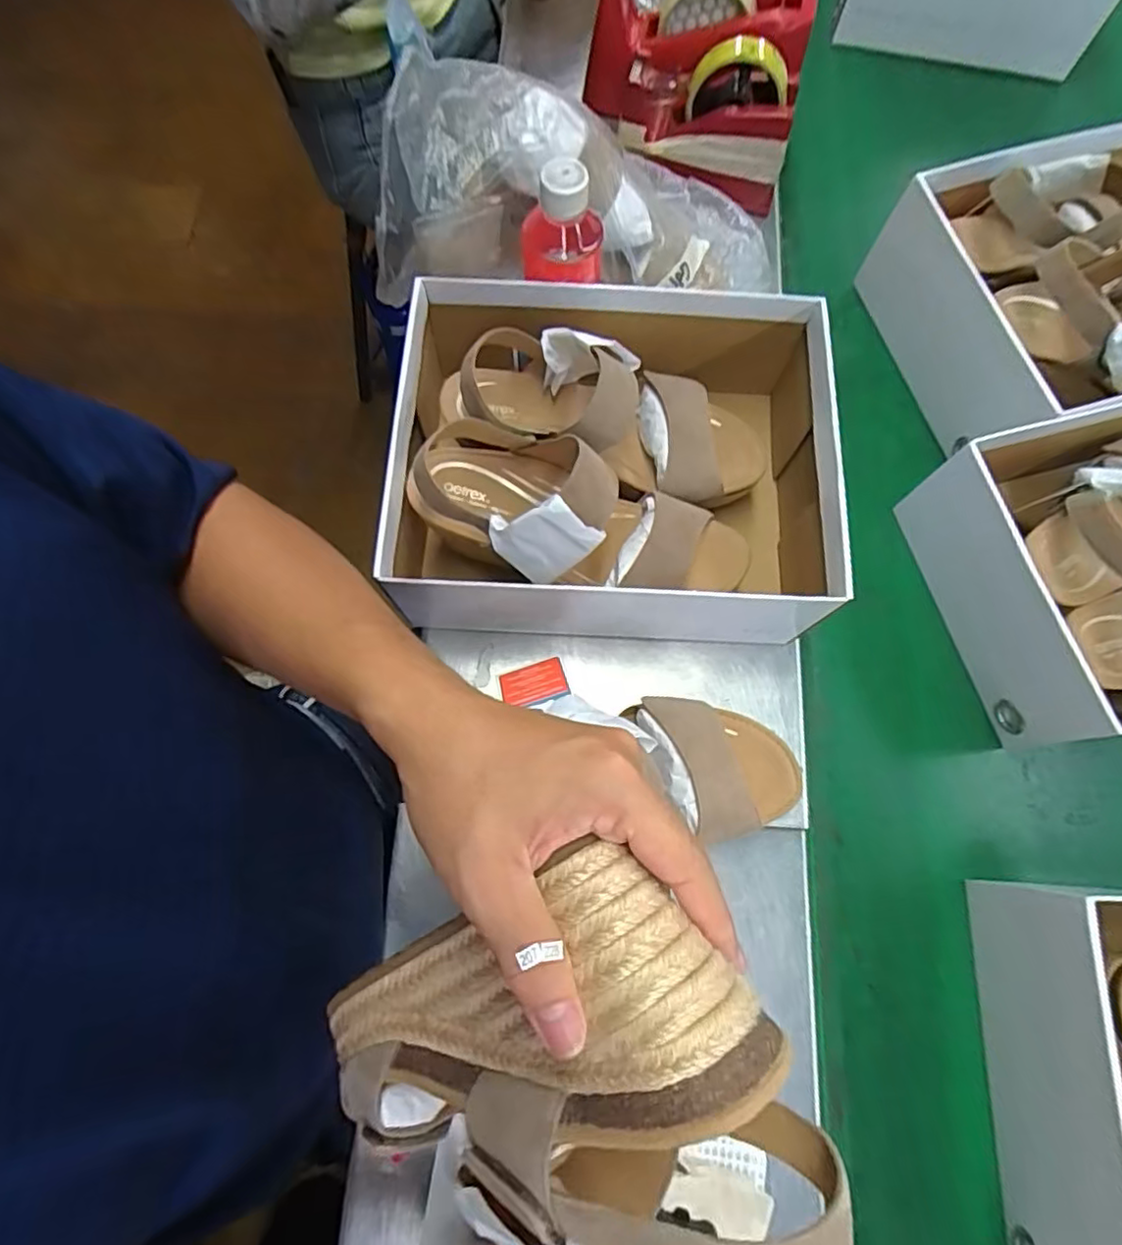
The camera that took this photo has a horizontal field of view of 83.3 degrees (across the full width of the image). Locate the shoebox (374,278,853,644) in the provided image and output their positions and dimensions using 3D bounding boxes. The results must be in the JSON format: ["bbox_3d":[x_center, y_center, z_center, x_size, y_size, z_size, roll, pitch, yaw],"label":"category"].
[{"bbox_3d":[0.040,-0.118,0.468,0.299,0.130,0.237,2,73,0],"label":"shoebox"}]

